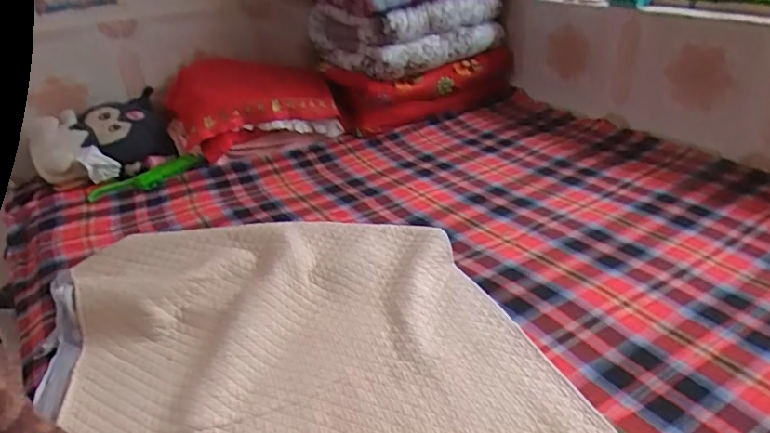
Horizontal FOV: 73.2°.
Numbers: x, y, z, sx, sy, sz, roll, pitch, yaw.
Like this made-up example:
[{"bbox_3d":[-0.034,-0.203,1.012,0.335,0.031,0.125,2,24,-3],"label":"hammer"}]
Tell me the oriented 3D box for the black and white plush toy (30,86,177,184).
[{"bbox_3d":[-0.914,-0.241,1.684,0.397,0.108,0.330,-22,62,-16],"label":"black and white plush toy"}]

